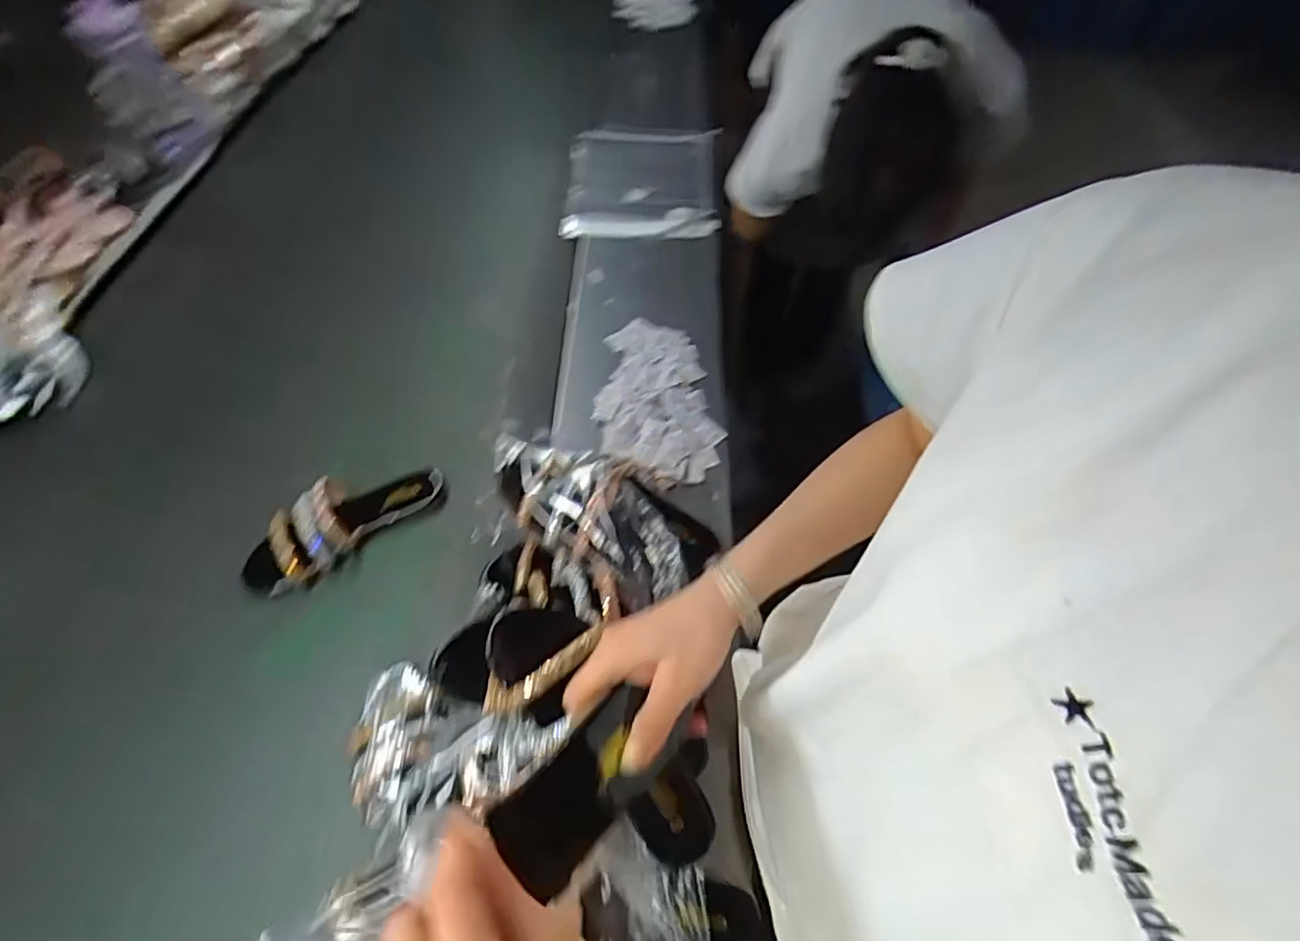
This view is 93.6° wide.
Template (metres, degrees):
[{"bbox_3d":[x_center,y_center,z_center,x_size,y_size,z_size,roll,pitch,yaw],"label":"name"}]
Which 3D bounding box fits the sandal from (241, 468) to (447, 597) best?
[{"bbox_3d":[-0.385,0.054,0.762,0.241,0.068,0.092,-33,61,-20],"label":"sandal"}]

